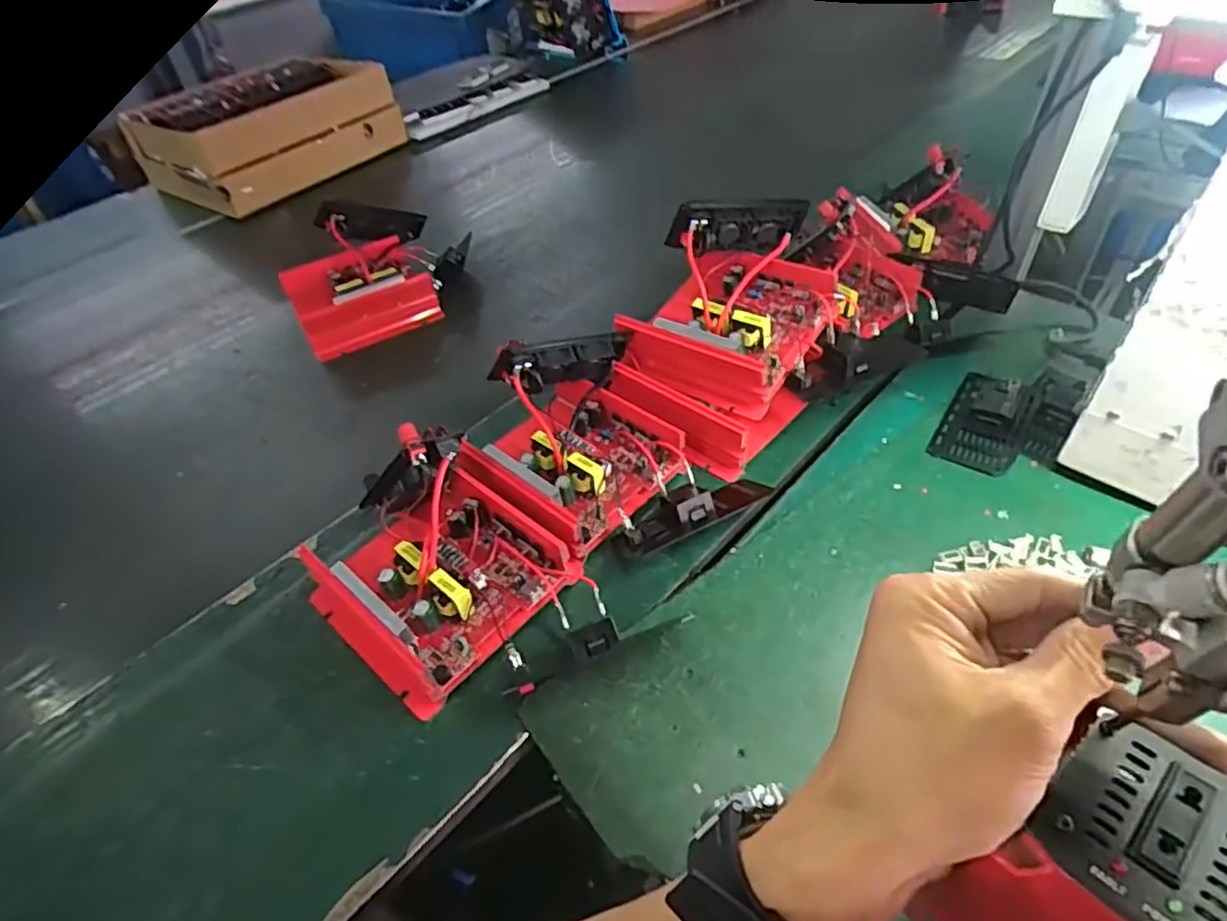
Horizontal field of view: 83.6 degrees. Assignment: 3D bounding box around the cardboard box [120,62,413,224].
[{"bbox_3d":[-0.579,-0.559,1.160,0.221,0.134,0.412,18,50,24],"label":"cardboard box"}]

